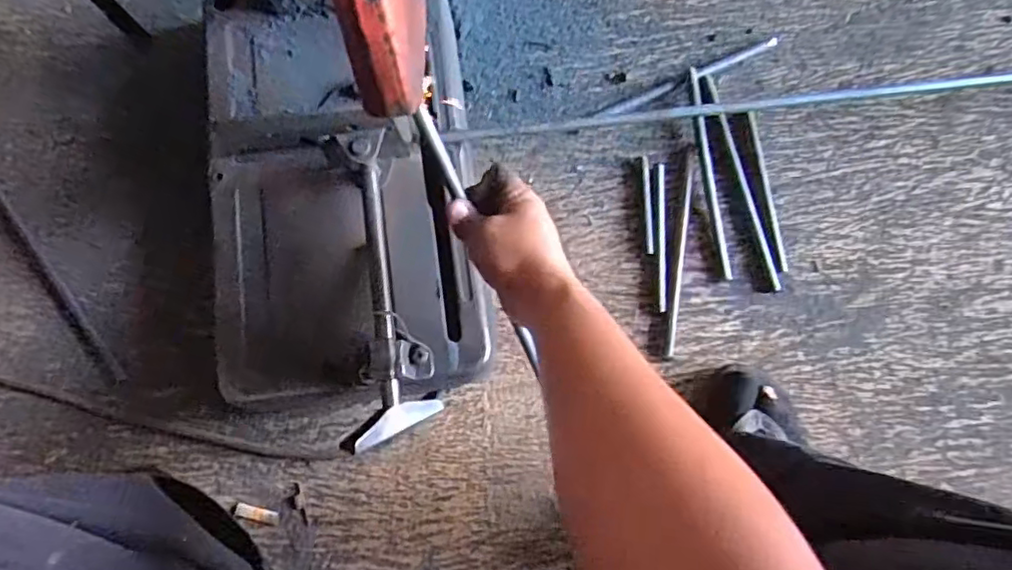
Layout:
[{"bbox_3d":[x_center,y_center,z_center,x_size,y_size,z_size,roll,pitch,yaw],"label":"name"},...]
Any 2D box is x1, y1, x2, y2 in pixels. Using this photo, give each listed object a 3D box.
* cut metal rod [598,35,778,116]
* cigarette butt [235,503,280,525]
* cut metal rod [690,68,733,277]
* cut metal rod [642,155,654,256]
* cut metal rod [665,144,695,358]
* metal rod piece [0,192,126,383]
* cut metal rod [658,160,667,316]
[{"bbox_3d":[0.211,-0.239,0.717,0.227,0.008,0.015,-25,80,-6],"label":"cut metal rod"},{"bbox_3d":[-0.244,0.225,0.613,0.043,0.004,0.014,16,78,2],"label":"cigarette butt"},{"bbox_3d":[0.224,-0.124,0.686,0.011,0.016,0.238,-6,78,-2],"label":"cut metal rod"},{"bbox_3d":[0.155,-0.087,0.684,0.008,0.006,0.110,0,78,-1],"label":"cut metal rod"},{"bbox_3d":[0.189,-0.040,0.674,0.010,0.004,0.234,9,78,1],"label":"cut metal rod"},{"bbox_3d":[-0.478,-0.007,0.656,0.015,0.009,0.270,-36,81,-8],"label":"metal rod piece"},{"bbox_3d":[0.168,-0.053,0.676,0.009,0.005,0.165,3,78,-1],"label":"cut metal rod"}]

